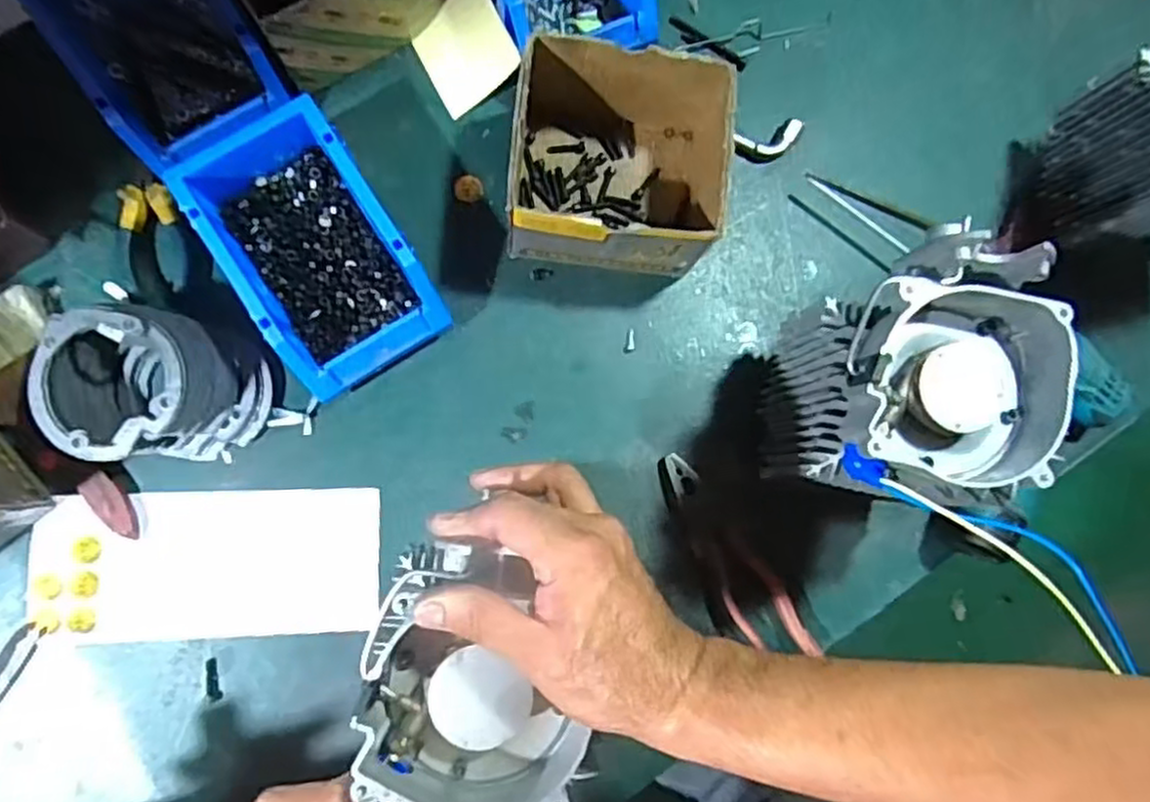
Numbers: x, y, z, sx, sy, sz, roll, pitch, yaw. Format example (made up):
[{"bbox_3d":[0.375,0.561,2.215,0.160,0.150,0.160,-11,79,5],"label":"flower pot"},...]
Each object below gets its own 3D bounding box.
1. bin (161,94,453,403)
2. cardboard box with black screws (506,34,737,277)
[{"bbox_3d":[-0.190,-0.110,0.531,0.116,0.067,0.195,-32,89,-8],"label":"bin"},{"bbox_3d":[0.030,-0.178,0.552,0.151,0.098,0.147,11,84,-5],"label":"cardboard box with black screws"}]

